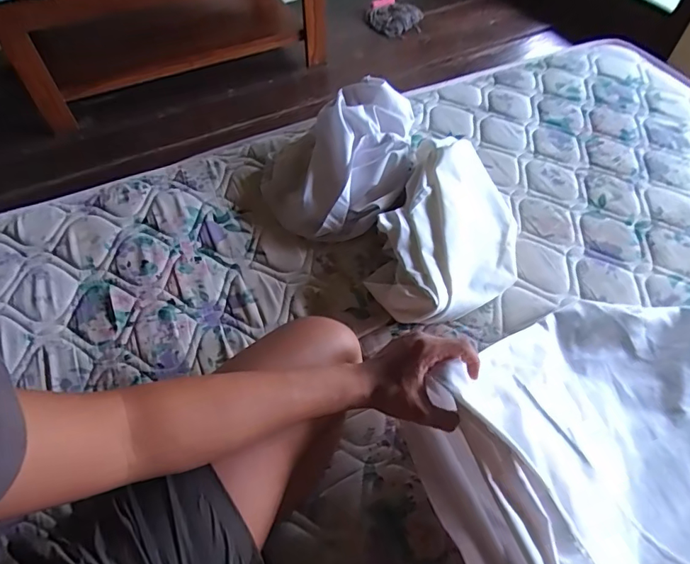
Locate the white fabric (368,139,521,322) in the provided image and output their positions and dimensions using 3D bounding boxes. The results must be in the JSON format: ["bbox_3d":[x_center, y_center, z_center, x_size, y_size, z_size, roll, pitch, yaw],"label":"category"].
[{"bbox_3d":[0.176,-0.093,0.791,0.215,0.083,0.384,12,54,8],"label":"white fabric"}]

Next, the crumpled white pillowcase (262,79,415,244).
[{"bbox_3d":[-0.008,-0.233,0.873,0.243,0.116,0.315,21,56,14],"label":"crumpled white pillowcase"}]

